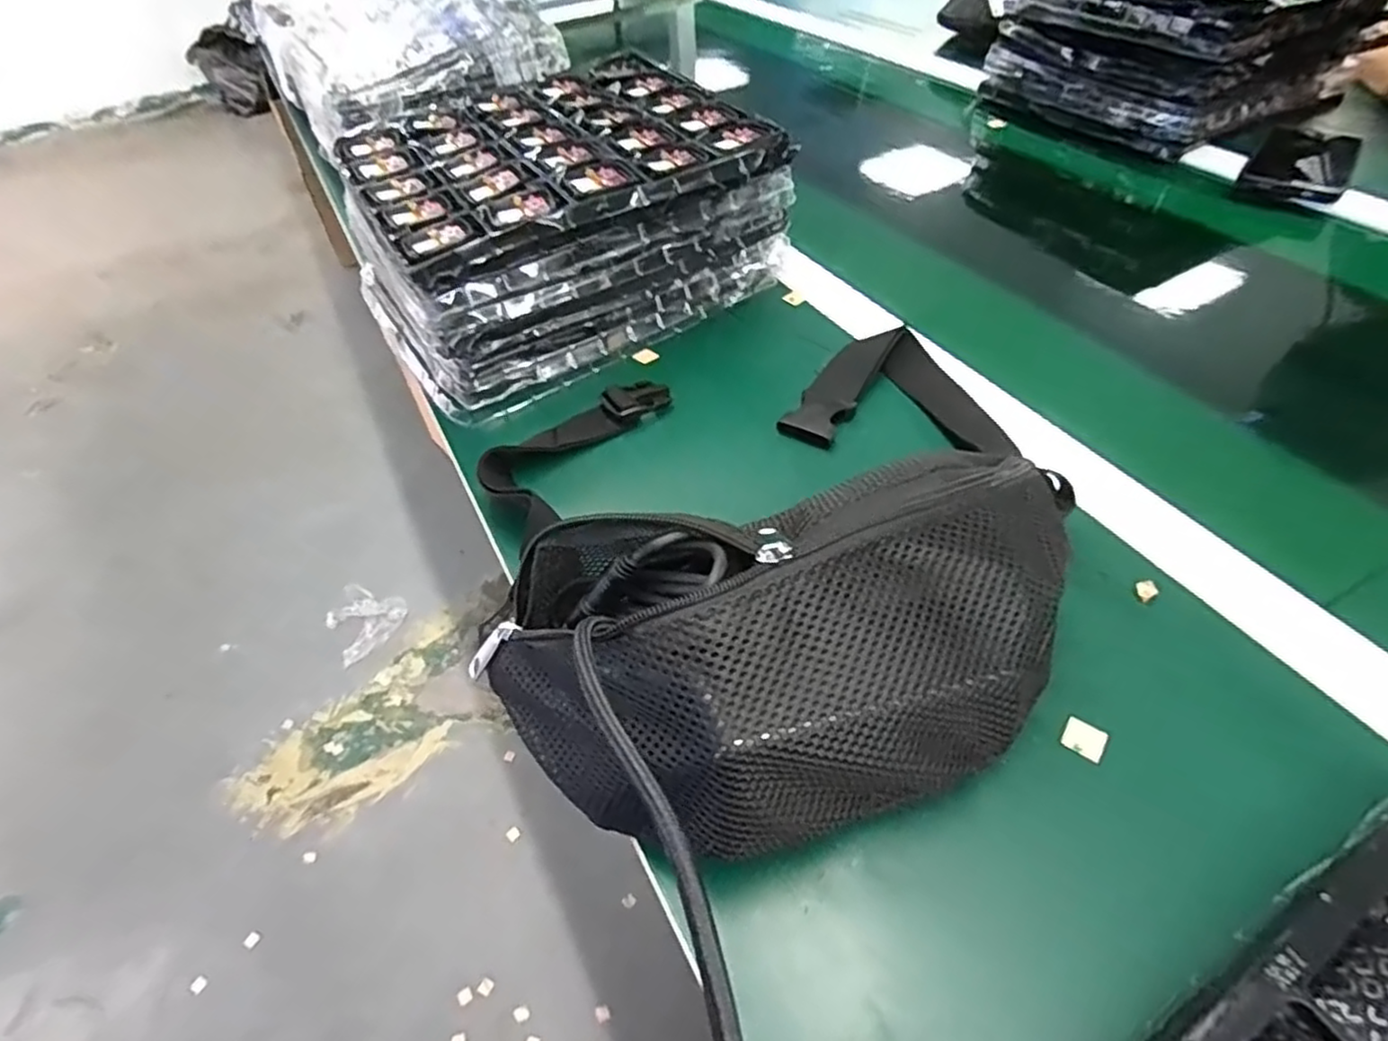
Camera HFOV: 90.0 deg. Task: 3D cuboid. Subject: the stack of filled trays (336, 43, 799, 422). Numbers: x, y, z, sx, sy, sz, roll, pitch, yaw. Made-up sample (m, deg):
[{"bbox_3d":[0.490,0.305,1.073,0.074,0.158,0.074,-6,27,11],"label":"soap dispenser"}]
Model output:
[{"bbox_3d":[-0.111,-0.240,0.557,0.289,0.119,0.243,-26,51,-17],"label":"stack of filled trays"}]

